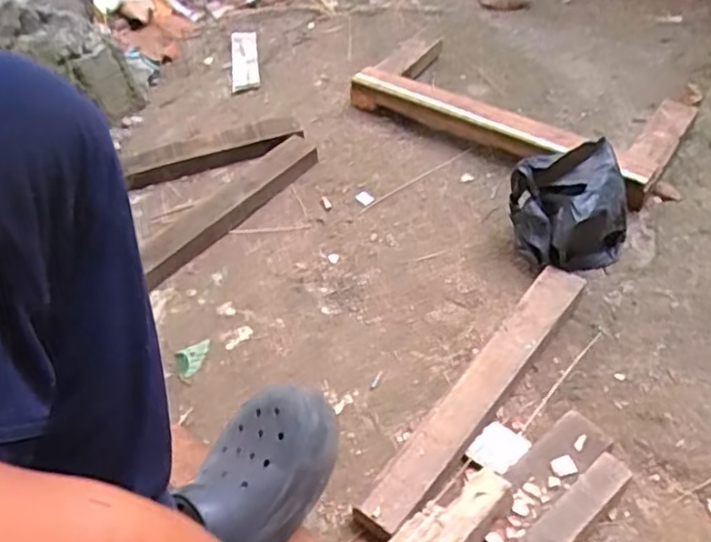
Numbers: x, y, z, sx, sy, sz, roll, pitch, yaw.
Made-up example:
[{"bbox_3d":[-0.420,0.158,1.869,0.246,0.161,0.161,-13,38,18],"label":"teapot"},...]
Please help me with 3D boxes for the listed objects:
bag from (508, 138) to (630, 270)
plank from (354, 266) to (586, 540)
[{"bbox_3d":[0.315,-0.088,0.981,0.156,0.132,0.153,-14,48,-9],"label":"bag"},{"bbox_3d":[0.155,0.150,0.830,0.060,0.043,0.438,29,56,27],"label":"plank"}]

